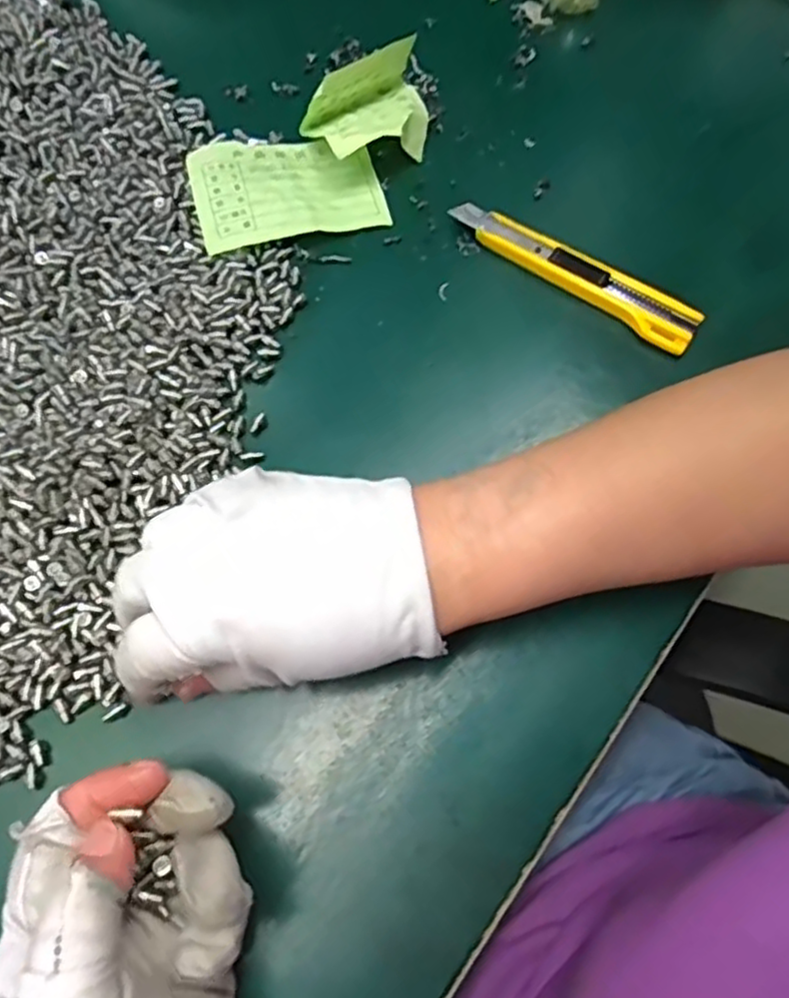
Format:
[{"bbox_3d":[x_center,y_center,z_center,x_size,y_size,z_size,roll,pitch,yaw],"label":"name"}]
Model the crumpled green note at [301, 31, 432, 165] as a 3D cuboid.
[{"bbox_3d":[-0.011,-0.195,0.355,0.062,0.029,0.053,-23,73,-9],"label":"crumpled green note"}]

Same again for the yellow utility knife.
[{"bbox_3d":[0.085,-0.109,0.334,0.125,0.012,0.020,35,74,10],"label":"yellow utility knife"}]

